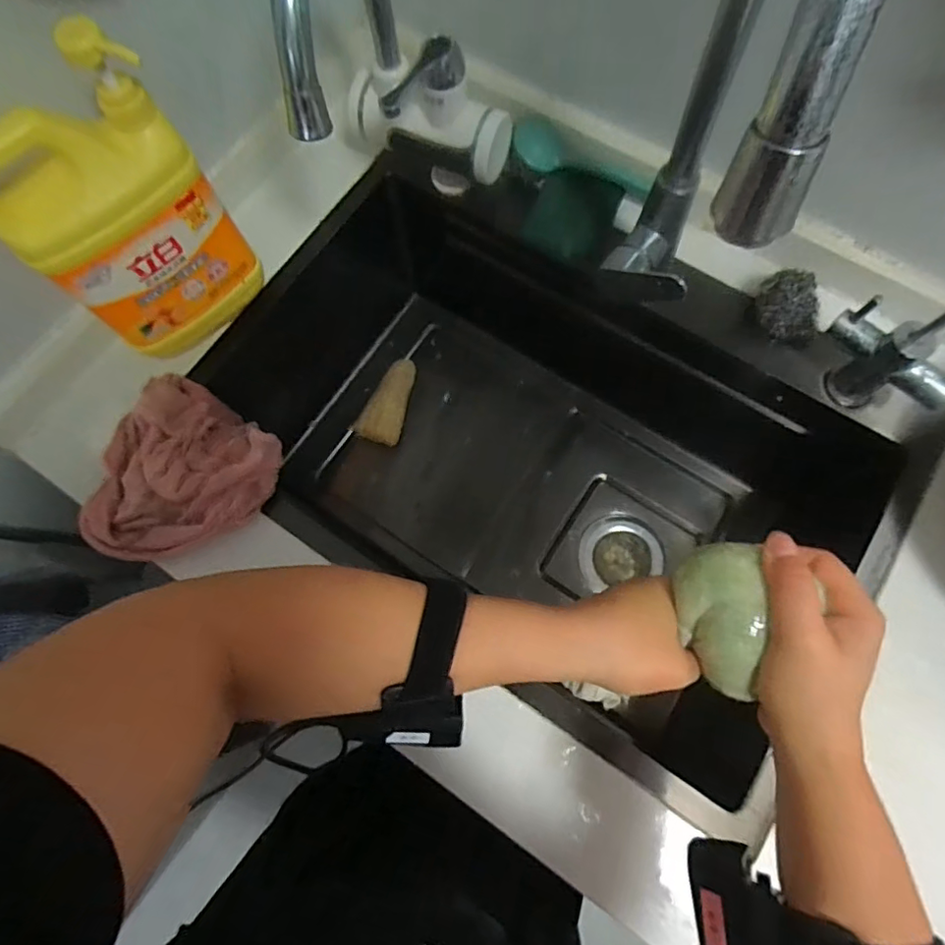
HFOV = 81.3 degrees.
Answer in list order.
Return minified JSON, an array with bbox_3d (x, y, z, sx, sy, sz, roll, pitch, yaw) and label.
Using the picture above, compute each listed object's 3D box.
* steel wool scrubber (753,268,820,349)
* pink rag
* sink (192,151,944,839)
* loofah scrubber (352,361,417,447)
[{"bbox_3d":[0.300,-0.158,0.521,0.061,0.039,0.055,13,75,5],"label":"steel wool scrubber"},{"bbox_3d":[-0.261,0.004,0.471,0.168,0.069,0.114,-39,77,-9],"label":"pink rag"},{"bbox_3d":[0.072,-0.004,0.624,0.631,0.256,0.406,29,77,9],"label":"sink"},{"bbox_3d":[-0.106,-0.095,0.731,0.045,0.045,0.132,21,76,7],"label":"loofah scrubber"}]

